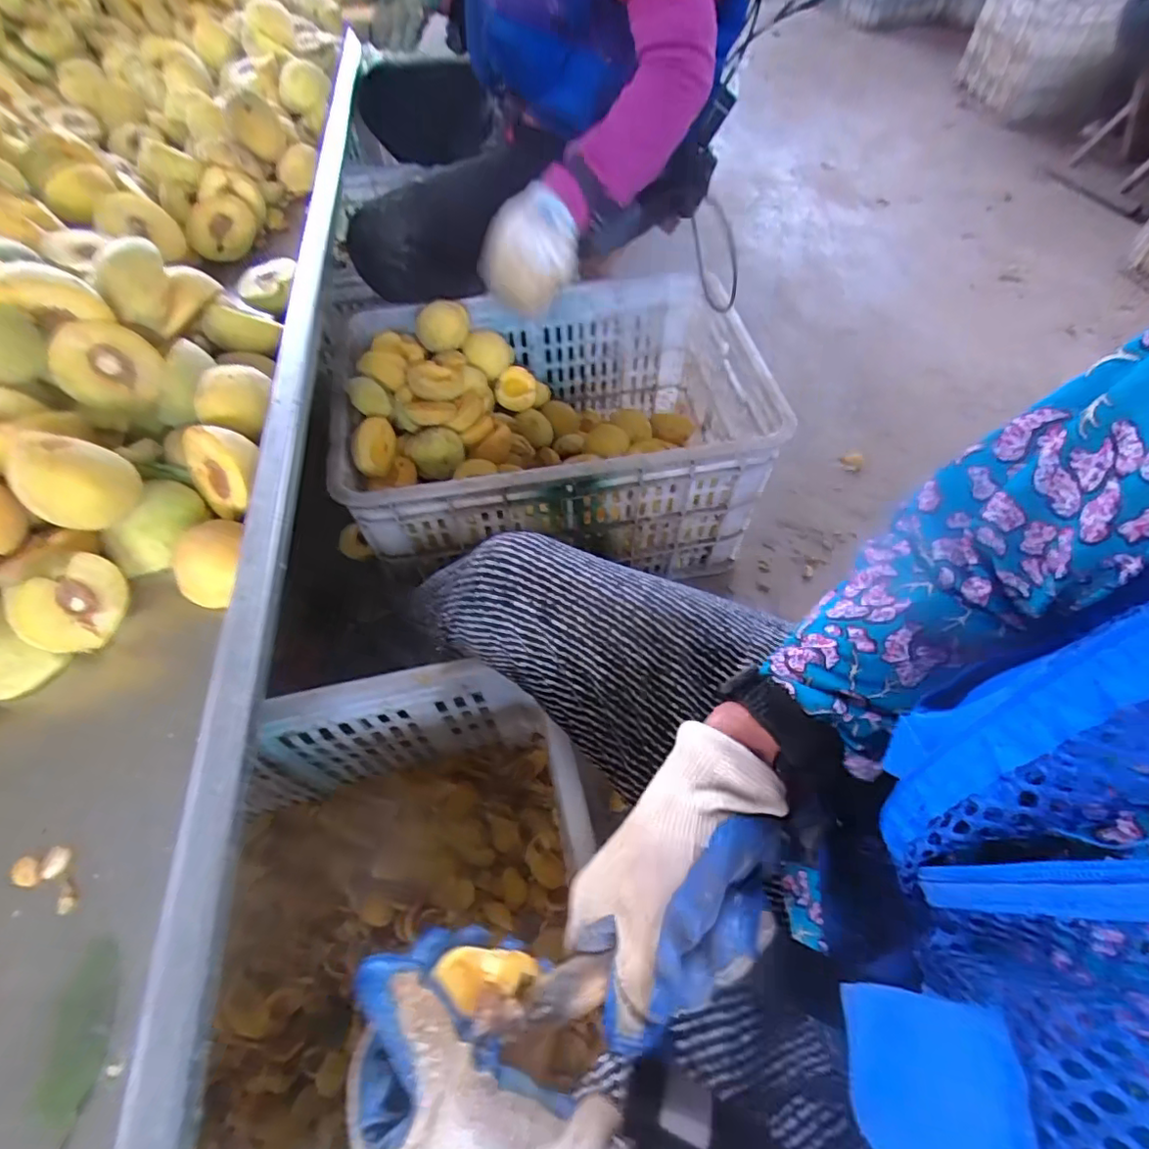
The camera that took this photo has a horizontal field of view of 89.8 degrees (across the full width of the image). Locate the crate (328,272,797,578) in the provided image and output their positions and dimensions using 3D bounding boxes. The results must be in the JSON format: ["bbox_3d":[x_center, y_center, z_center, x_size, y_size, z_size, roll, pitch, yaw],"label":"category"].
[{"bbox_3d":[-0.029,-0.197,0.809,0.508,0.234,0.367,-7,57,-4],"label":"crate"}]

